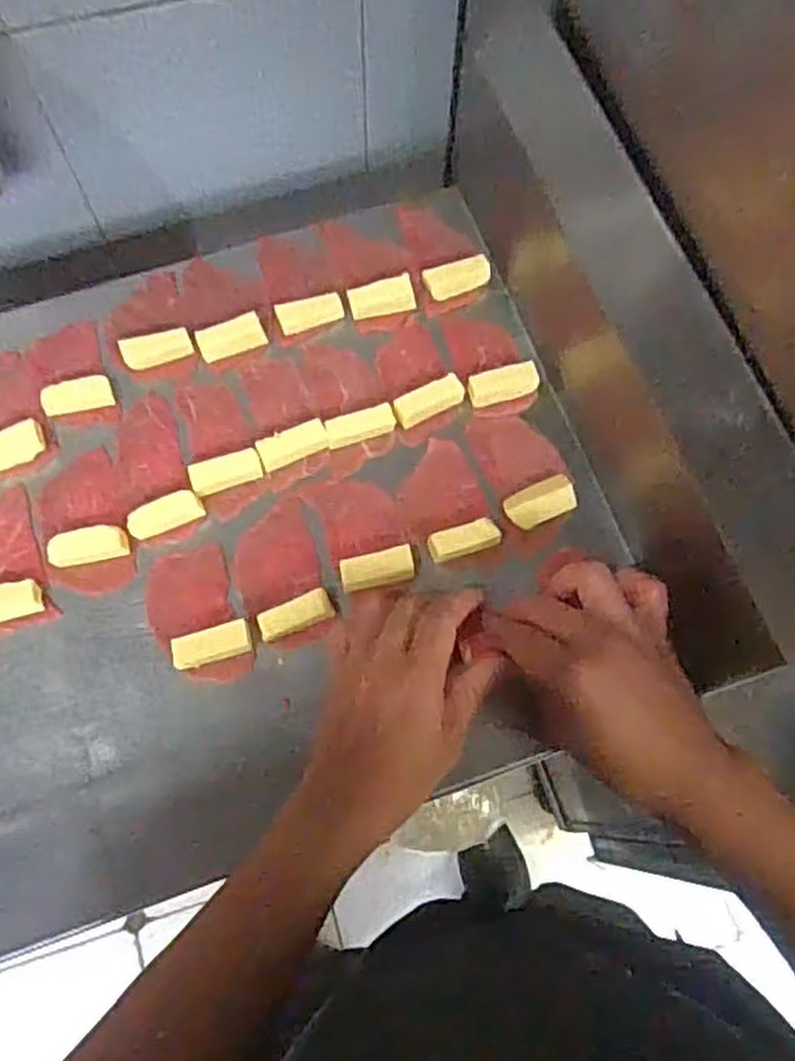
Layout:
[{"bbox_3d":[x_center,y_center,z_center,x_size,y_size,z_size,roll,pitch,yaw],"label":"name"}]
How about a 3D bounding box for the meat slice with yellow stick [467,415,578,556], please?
[{"bbox_3d":[0.088,-0.036,0.532,0.052,0.013,0.099,-17,71,-7],"label":"meat slice with yellow stick"}]

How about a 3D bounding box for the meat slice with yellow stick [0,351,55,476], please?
[{"bbox_3d":[-0.275,-0.083,0.543,0.055,0.015,0.091,-24,72,-9],"label":"meat slice with yellow stick"}]

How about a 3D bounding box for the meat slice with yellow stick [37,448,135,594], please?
[{"bbox_3d":[-0.208,-0.006,0.515,0.054,0.012,0.095,-15,71,-6],"label":"meat slice with yellow stick"}]

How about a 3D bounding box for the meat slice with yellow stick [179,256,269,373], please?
[{"bbox_3d":[-0.130,-0.166,0.577,0.059,0.023,0.102,-21,72,-8],"label":"meat slice with yellow stick"}]

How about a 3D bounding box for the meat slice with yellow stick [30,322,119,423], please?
[{"bbox_3d":[-0.232,-0.113,0.554,0.048,0.015,0.092,-21,72,-9],"label":"meat slice with yellow stick"}]

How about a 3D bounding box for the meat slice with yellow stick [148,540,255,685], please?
[{"bbox_3d":[-0.129,0.054,0.498,0.056,0.015,0.093,-22,72,-9],"label":"meat slice with yellow stick"}]

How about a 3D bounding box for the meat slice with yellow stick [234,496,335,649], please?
[{"bbox_3d":[-0.077,0.027,0.512,0.053,0.020,0.098,-16,71,-7],"label":"meat slice with yellow stick"}]

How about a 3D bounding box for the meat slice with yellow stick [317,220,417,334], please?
[{"bbox_3d":[-0.019,-0.192,0.581,0.050,0.017,0.092,-18,71,-8],"label":"meat slice with yellow stick"}]

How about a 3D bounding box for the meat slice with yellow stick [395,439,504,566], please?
[{"bbox_3d":[0.031,-0.019,0.524,0.056,0.017,0.088,-20,71,-8],"label":"meat slice with yellow stick"}]

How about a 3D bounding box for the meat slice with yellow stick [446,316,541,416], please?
[{"bbox_3d":[0.068,-0.123,0.562,0.048,0.030,0.078,-15,71,-6],"label":"meat slice with yellow stick"}]

